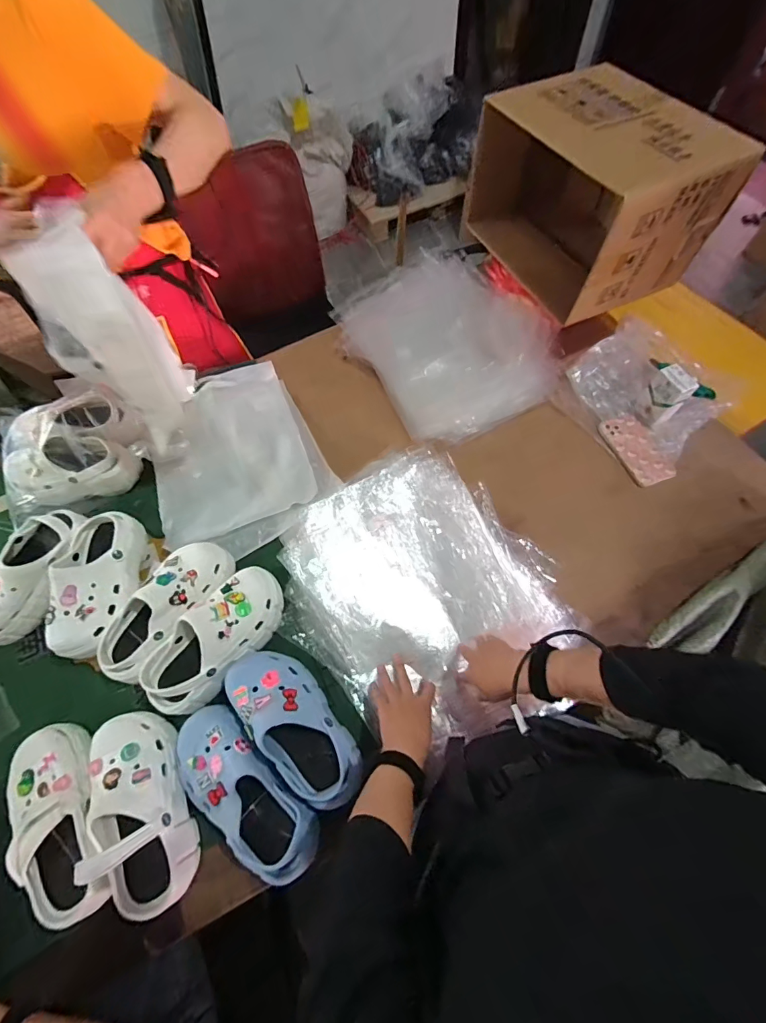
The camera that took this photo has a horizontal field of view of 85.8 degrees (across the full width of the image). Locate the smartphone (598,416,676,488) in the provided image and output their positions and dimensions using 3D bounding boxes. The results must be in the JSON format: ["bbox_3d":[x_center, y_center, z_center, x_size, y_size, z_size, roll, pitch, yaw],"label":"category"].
[{"bbox_3d":[0.513,-0.126,0.837,0.084,0.015,0.160,-22,65,-8],"label":"smartphone"}]

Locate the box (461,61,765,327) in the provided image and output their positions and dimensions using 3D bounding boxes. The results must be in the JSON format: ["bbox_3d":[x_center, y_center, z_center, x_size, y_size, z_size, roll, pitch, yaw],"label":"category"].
[{"bbox_3d":[0.398,-0.623,0.820,0.266,0.264,0.417,-24,65,-9],"label":"box"}]

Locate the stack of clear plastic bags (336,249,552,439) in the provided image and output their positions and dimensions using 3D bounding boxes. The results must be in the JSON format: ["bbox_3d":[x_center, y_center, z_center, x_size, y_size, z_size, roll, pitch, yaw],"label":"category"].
[{"bbox_3d":[0.131,-0.394,0.953,0.363,0.043,0.495,-36,69,1],"label":"stack of clear plastic bags"}]

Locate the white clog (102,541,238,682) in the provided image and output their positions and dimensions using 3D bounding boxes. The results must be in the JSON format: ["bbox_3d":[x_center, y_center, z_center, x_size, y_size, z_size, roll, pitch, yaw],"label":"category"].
[{"bbox_3d":[-0.357,0.155,0.676,0.096,0.083,0.251,29,69,15],"label":"white clog"}]

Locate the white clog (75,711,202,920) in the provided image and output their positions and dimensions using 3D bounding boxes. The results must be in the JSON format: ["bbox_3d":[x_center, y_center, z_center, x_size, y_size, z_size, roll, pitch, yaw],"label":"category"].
[{"bbox_3d":[-0.338,0.402,0.561,0.100,0.094,0.244,-22,65,-8],"label":"white clog"}]

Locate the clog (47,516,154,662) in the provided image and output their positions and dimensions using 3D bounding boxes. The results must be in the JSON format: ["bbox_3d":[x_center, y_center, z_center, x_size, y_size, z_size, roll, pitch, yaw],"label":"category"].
[{"bbox_3d":[-0.490,0.123,0.713,0.103,0.092,0.237,-4,64,0],"label":"clog"}]

